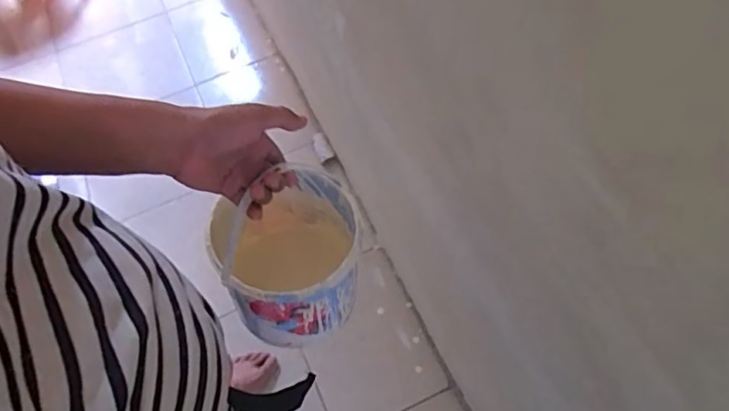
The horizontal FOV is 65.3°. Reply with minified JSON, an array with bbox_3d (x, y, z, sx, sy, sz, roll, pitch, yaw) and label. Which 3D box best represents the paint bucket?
[{"bbox_3d":[-0.094,0.054,0.724,0.166,0.222,0.197,-20,64,-10],"label":"paint bucket"}]

